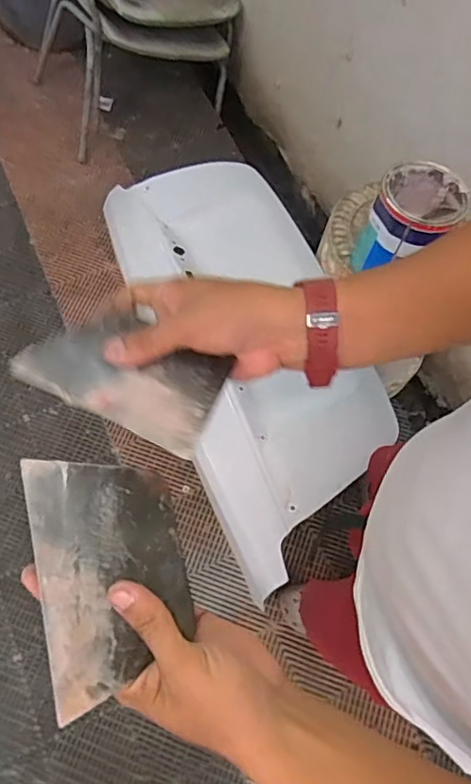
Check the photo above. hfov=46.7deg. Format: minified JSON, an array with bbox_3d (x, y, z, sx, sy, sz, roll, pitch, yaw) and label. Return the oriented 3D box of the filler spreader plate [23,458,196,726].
[{"bbox_3d":[-0.075,0.109,0.343,0.096,0.005,0.137,-1,72,-42],"label":"filler spreader plate"}]

